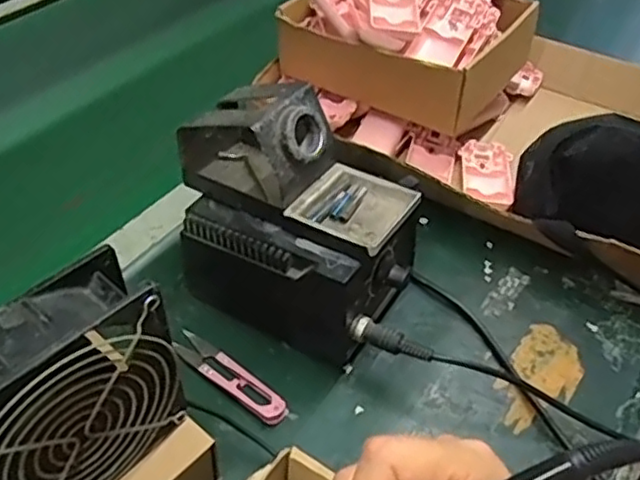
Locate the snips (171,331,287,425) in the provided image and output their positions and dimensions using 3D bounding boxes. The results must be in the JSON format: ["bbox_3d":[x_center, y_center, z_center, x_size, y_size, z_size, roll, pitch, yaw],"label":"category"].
[{"bbox_3d":[-0.065,0.095,0.472,0.102,0.012,0.022,32,50,26],"label":"snips"}]

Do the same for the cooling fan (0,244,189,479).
[{"bbox_3d":[-0.128,0.082,0.319,0.042,0.116,0.118,35,52,28],"label":"cooling fan"}]

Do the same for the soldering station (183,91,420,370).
[{"bbox_3d":[-0.020,-0.016,0.483,0.175,0.159,0.114,18,46,14],"label":"soldering station"}]

